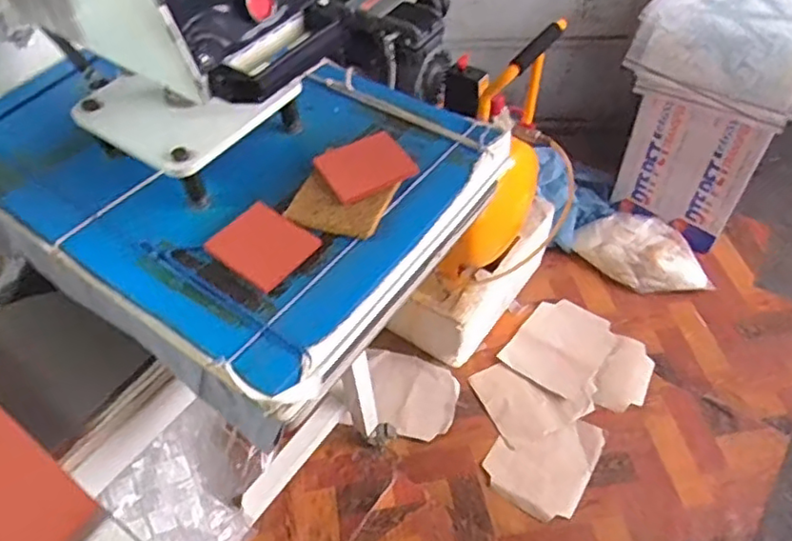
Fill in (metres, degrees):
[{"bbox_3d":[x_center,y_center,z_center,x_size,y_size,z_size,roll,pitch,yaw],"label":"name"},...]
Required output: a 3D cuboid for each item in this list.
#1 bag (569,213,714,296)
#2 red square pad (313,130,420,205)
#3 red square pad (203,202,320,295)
[{"bbox_3d":[0.694,-0.044,1.729,0.355,0.109,0.182,33,60,24],"label":"bag"},{"bbox_3d":[-0.031,-0.113,0.670,0.096,0.005,0.070,-27,65,-21],"label":"red square pad"},{"bbox_3d":[-0.132,-0.026,0.619,0.093,0.006,0.080,32,59,26],"label":"red square pad"}]

